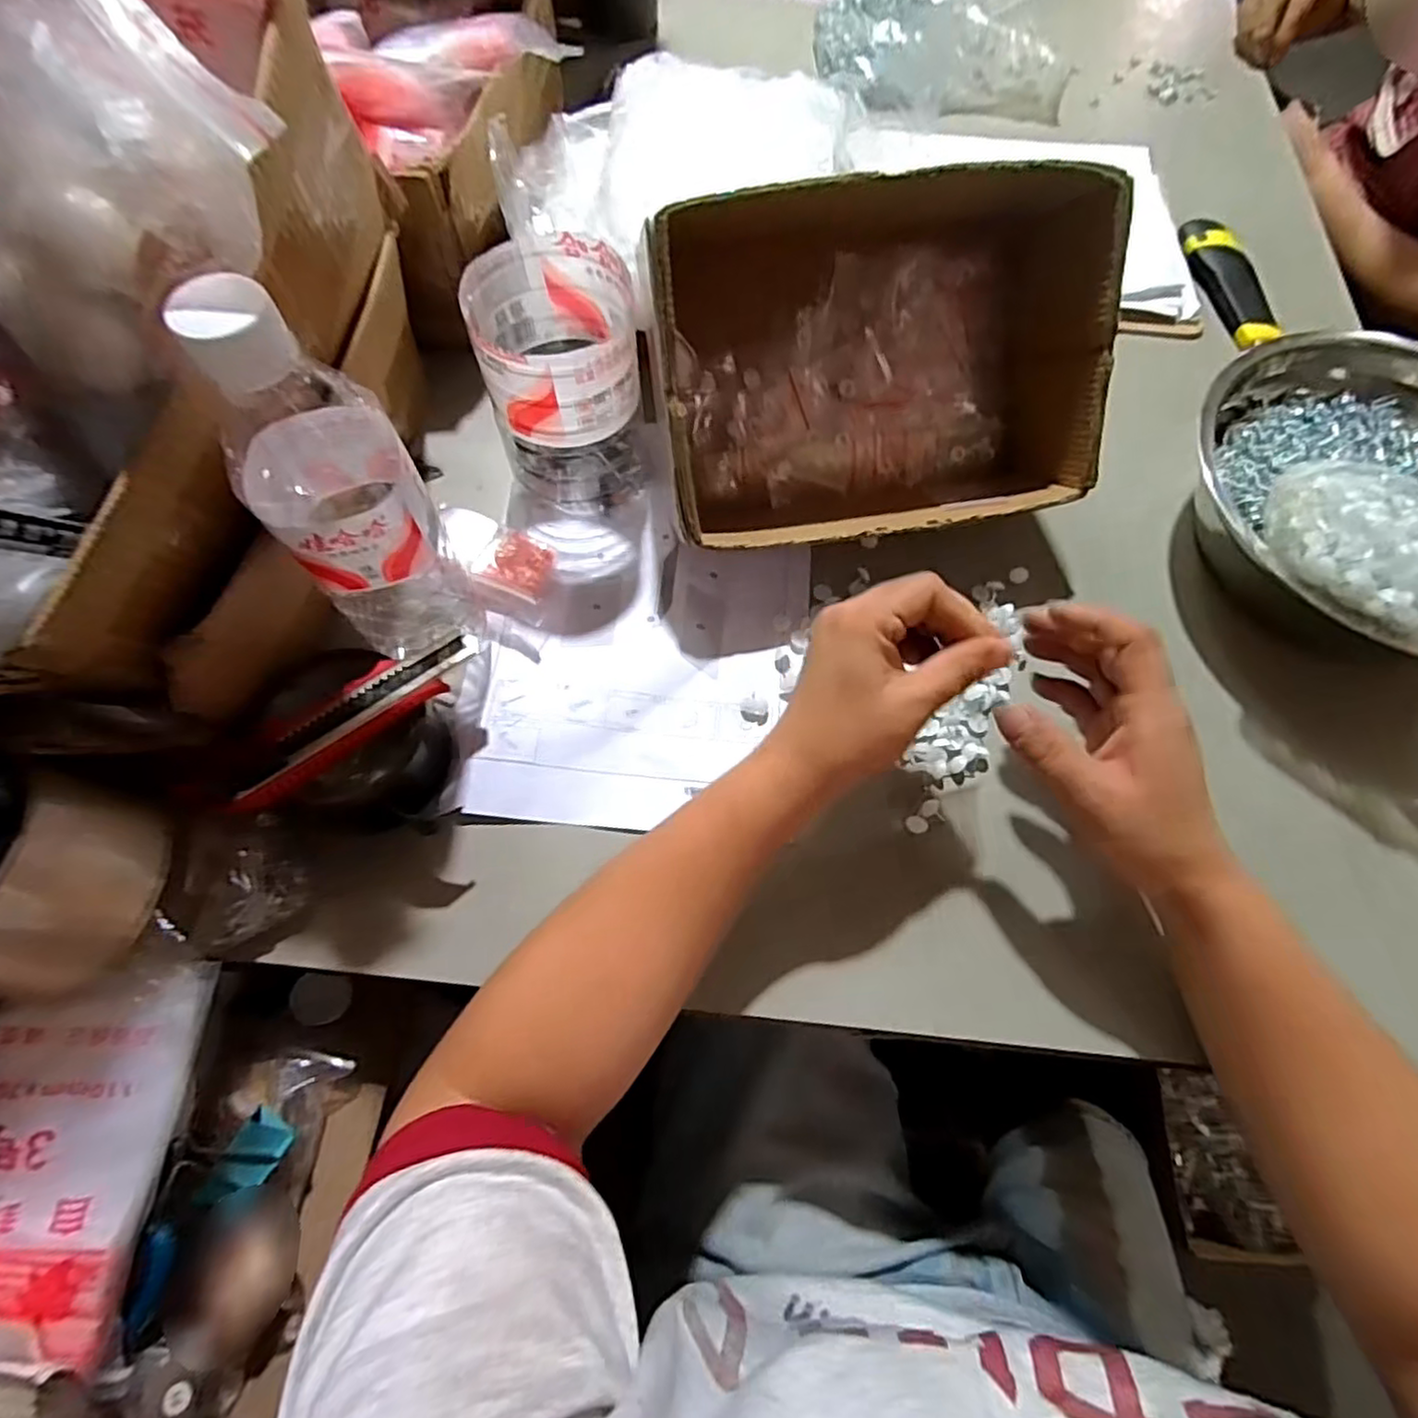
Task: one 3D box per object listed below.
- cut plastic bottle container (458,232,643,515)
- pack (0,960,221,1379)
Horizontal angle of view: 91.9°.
[{"bbox_3d":[-0.087,-0.193,0.420,0.085,0.128,0.094,-12,68,-8],"label":"cut plastic bottle container"},{"bbox_3d":[-0.266,0.178,0.282,0.071,0.028,0.140,6,67,0],"label":"pack"}]

